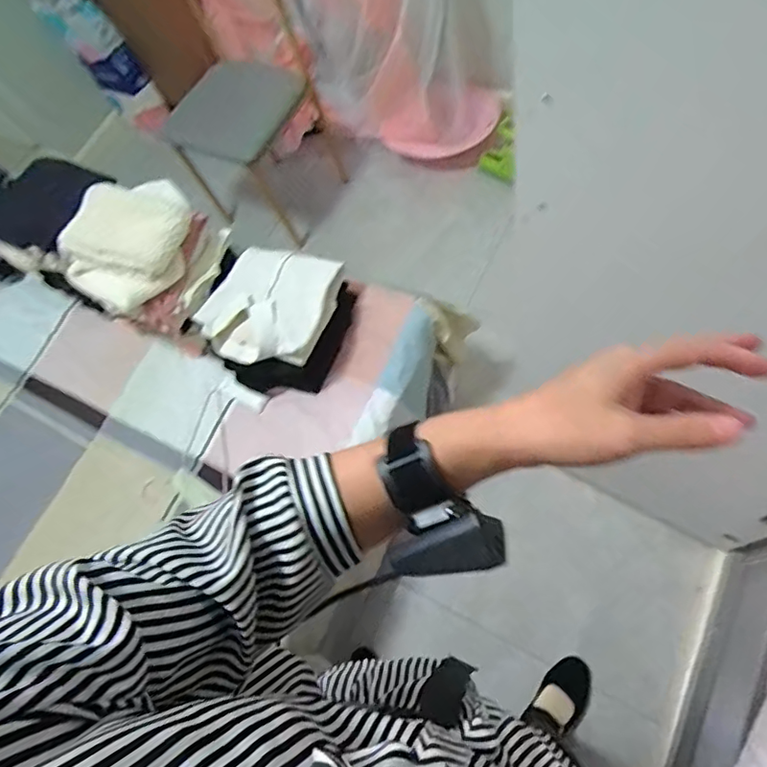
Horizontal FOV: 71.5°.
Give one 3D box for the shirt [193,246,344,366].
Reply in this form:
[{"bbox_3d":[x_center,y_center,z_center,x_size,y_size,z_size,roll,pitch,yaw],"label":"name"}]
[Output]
[{"bbox_3d":[-0.250,-0.171,1.156,0.280,0.053,0.276,25,76,27],"label":"shirt"}]

